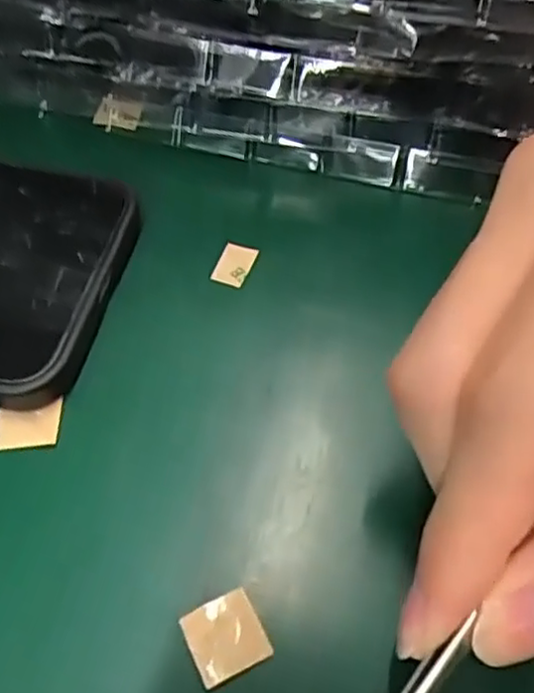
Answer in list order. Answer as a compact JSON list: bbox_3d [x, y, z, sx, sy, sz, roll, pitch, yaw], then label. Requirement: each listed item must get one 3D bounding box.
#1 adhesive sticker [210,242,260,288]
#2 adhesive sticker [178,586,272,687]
[{"bbox_3d":[-0.009,-0.025,0.204,0.010,0.004,0.015,13,55,10],"label":"adhesive sticker"},{"bbox_3d":[-0.008,0.059,0.141,0.015,0.004,0.015,-22,57,-17],"label":"adhesive sticker"}]

